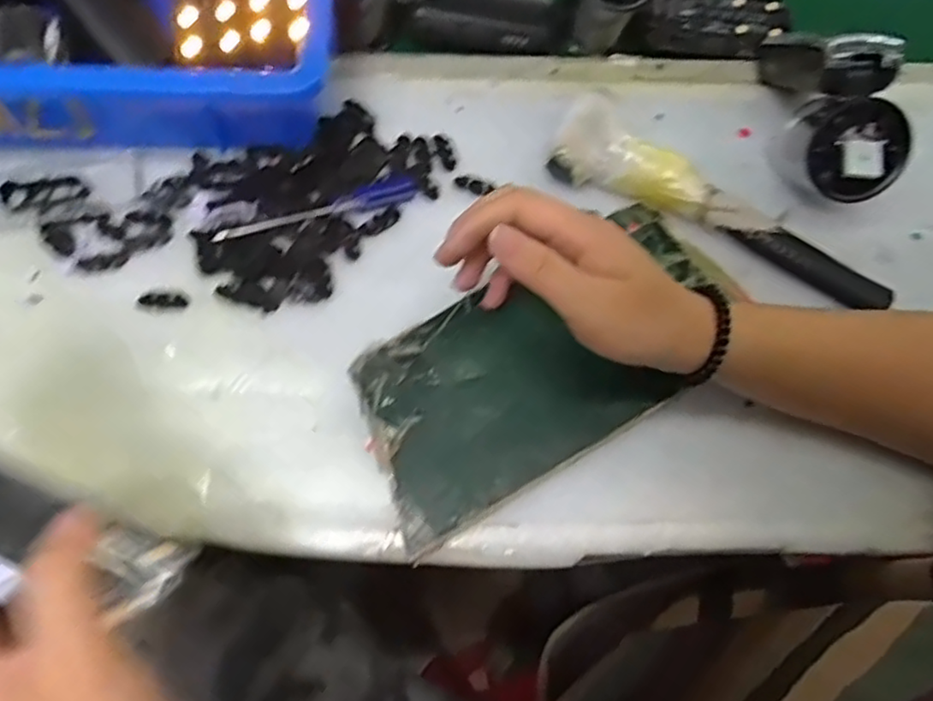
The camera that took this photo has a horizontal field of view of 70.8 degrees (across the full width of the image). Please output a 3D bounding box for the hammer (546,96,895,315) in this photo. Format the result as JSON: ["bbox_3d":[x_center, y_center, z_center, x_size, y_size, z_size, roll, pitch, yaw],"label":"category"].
[{"bbox_3d":[0.155,-0.086,0.399,0.221,0.038,0.041,27,69,10],"label":"hammer"}]

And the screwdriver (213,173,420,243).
[{"bbox_3d":[-0.091,-0.090,0.407,0.127,0.010,0.022,-16,68,-8],"label":"screwdriver"}]

